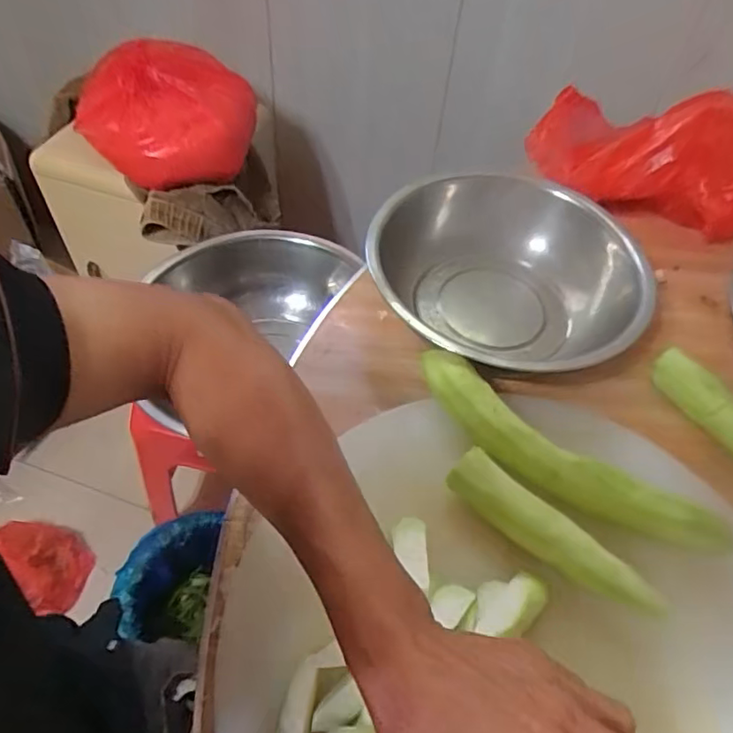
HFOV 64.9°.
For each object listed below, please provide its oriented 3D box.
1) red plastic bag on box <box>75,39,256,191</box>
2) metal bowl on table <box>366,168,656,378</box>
[{"bbox_3d":[-0.296,-0.374,0.854,0.238,0.140,0.178,-16,56,-15],"label":"red plastic bag on box"},{"bbox_3d":[0.133,-0.088,0.594,0.248,0.081,0.260,2,53,-2],"label":"metal bowl on table"}]

